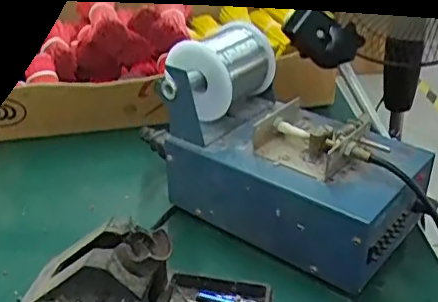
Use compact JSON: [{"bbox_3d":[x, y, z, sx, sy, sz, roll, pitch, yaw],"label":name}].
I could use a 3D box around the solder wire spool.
[{"bbox_3d":[0.006,-0.073,0.485,0.059,0.060,0.078,16,34,28],"label":"solder wire spool"}]

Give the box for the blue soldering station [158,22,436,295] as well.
[{"bbox_3d":[0.063,-0.003,0.453,0.188,0.129,0.117,21,36,35],"label":"blue soldering station"}]

